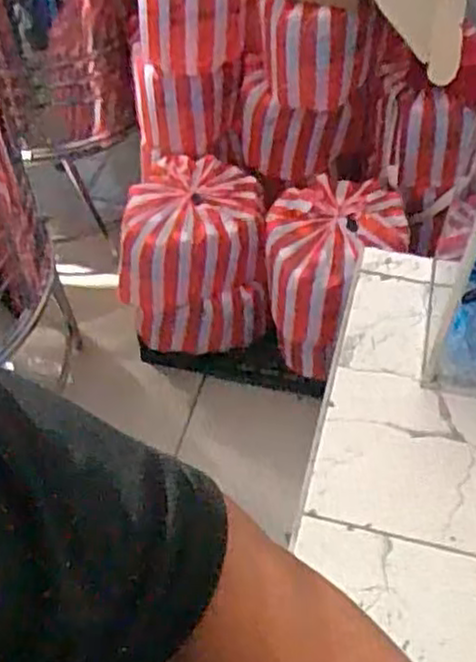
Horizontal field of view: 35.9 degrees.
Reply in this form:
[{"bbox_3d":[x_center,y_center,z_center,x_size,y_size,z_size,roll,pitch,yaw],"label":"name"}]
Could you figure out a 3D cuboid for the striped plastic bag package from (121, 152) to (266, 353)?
[{"bbox_3d":[-0.115,-0.182,1.771,0.334,0.384,0.296,-7,51,-5],"label":"striped plastic bag package"}]

